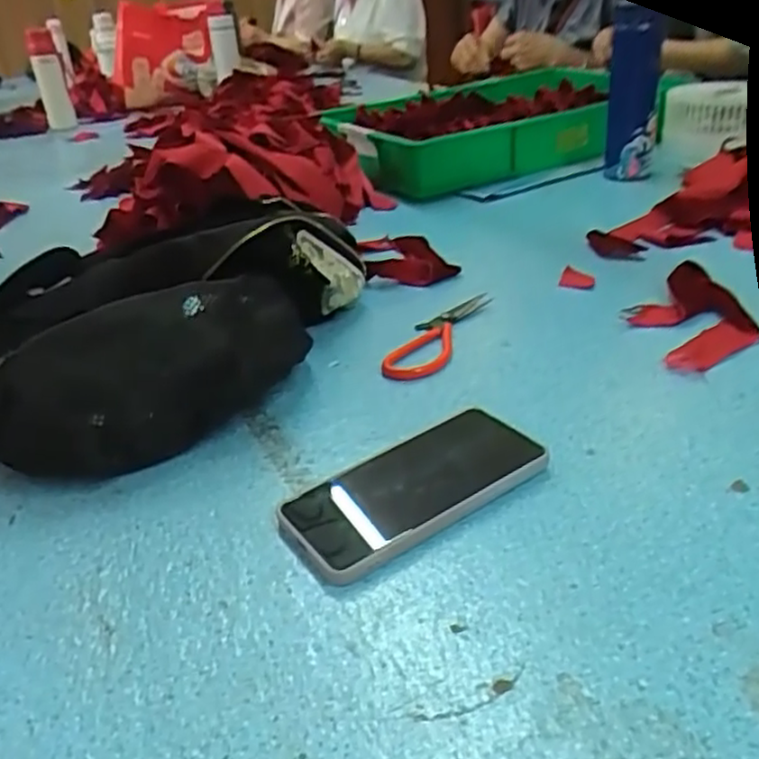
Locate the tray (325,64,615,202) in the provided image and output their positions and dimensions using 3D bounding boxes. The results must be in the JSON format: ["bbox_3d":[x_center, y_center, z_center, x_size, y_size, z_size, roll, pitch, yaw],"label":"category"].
[{"bbox_3d":[0.203,-0.419,1.176,0.558,0.085,0.371,-22,34,-24],"label":"tray"}]

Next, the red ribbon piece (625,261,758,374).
[{"bbox_3d":[0.262,-0.055,0.603,0.090,0.023,0.142,-9,30,-3],"label":"red ribbon piece"}]

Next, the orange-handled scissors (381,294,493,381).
[{"bbox_3d":[0.051,-0.042,0.635,0.048,0.007,0.159,8,34,24],"label":"orange-handled scissors"}]

